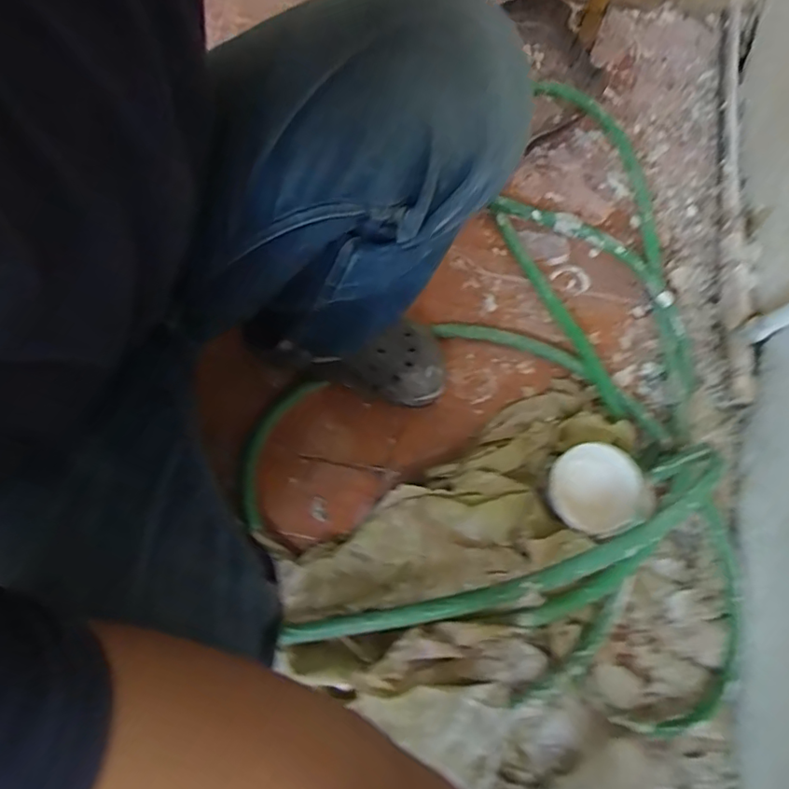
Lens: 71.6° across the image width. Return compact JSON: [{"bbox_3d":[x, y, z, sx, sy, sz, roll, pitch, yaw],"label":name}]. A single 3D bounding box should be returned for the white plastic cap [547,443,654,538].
[{"bbox_3d":[0.225,0.105,0.606,0.112,0.048,0.097,-19,74,-8],"label":"white plastic cap"}]

